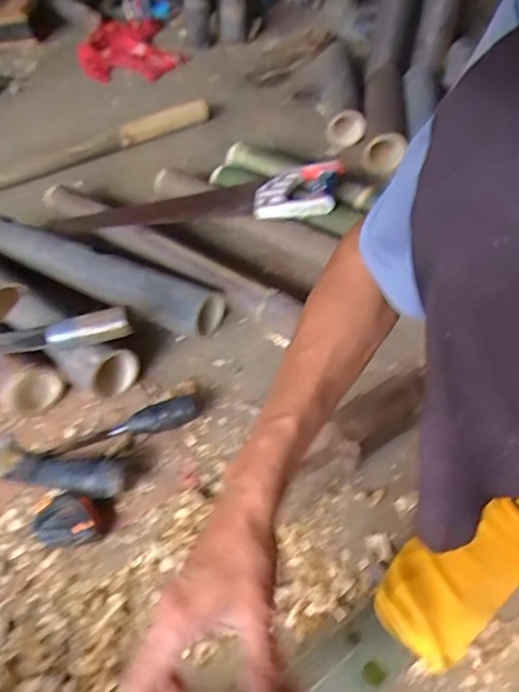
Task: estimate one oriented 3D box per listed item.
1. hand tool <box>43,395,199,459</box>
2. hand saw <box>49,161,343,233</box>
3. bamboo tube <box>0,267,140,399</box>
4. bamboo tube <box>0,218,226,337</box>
[{"bbox_3d":[-0.181,0.107,0.680,0.202,0.033,0.046,-19,49,-10],"label":"hand tool"},{"bbox_3d":[-0.121,-0.257,0.907,0.517,0.050,0.112,-1,49,7],"label":"hand saw"},{"bbox_3d":[-0.388,-0.065,0.828,0.499,0.091,0.078,30,58,28],"label":"bamboo tube"},{"bbox_3d":[-0.286,-0.118,0.867,0.490,0.089,0.076,20,54,22],"label":"bamboo tube"}]

